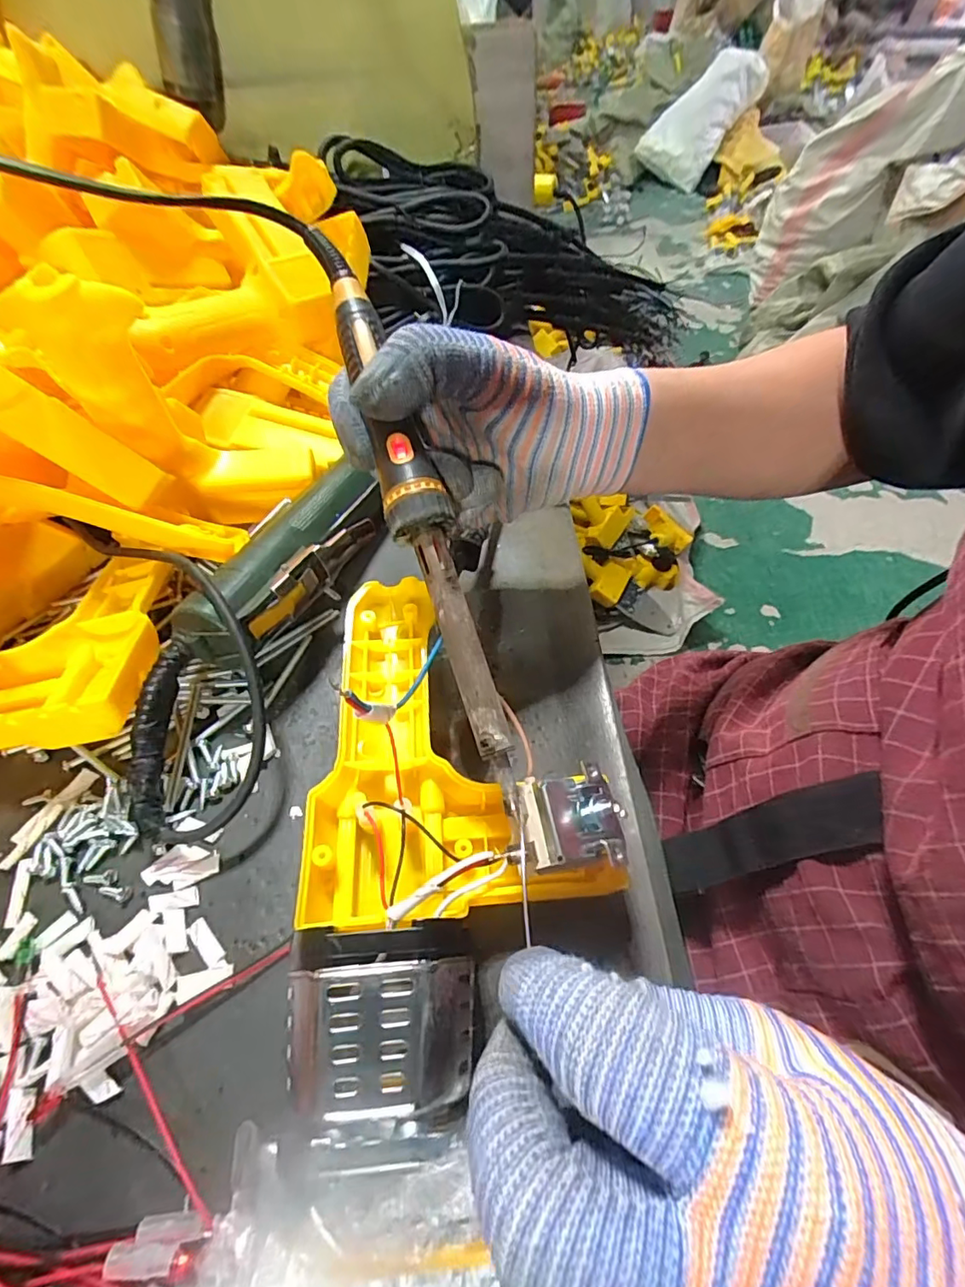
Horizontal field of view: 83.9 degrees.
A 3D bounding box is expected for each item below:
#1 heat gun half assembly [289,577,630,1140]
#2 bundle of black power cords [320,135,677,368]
[{"bbox_3d":[-0.013,0.056,0.218,0.108,0.054,0.201,-7,53,-2],"label":"heat gun half assembly"},{"bbox_3d":[0.034,-0.365,0.523,0.357,0.087,0.188,3,51,-23],"label":"bundle of black power cords"}]

